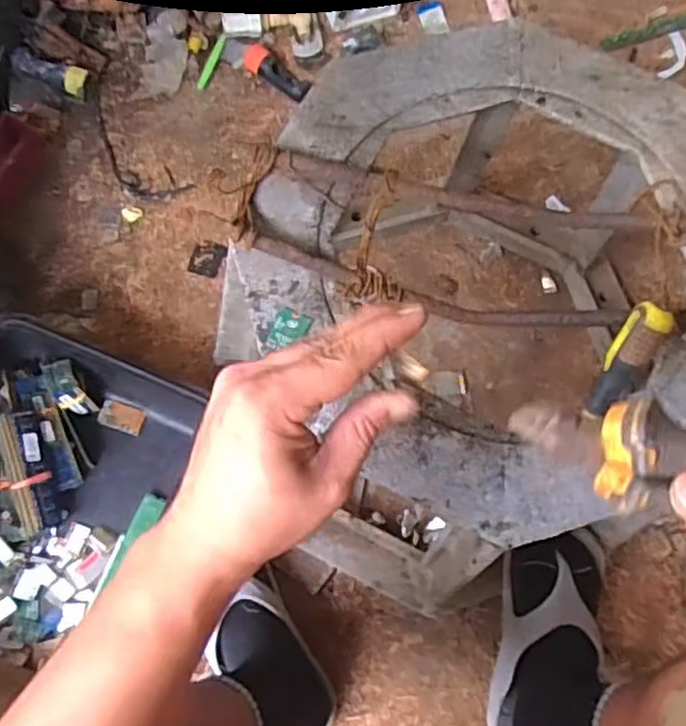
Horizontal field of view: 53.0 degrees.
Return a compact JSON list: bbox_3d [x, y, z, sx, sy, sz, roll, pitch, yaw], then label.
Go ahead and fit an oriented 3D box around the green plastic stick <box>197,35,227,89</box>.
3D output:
[{"bbox_3d":[-0.184,-0.421,0.964,0.014,0.005,0.094,18,73,5],"label":"green plastic stick"}]

